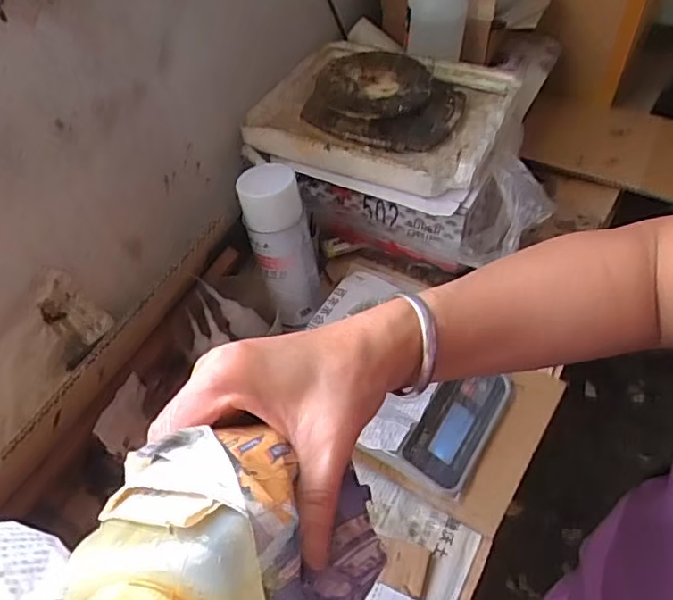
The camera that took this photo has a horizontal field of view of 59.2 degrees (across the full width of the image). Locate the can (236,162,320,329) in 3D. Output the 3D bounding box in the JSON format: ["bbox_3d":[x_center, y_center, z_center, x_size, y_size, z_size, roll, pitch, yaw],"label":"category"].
[{"bbox_3d":[-0.058,-0.059,0.656,0.070,0.172,0.073,-3,49,3],"label":"can"}]

